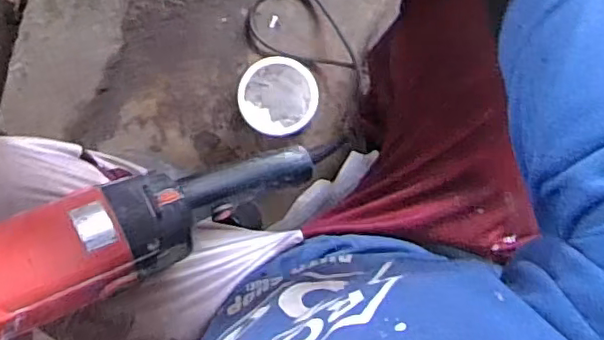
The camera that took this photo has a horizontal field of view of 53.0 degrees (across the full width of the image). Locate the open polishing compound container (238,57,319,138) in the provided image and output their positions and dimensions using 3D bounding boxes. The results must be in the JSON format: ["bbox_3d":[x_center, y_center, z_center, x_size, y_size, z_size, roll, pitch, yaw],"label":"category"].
[{"bbox_3d":[-0.032,-0.102,0.860,0.104,0.082,0.104,0,96,0],"label":"open polishing compound container"}]

